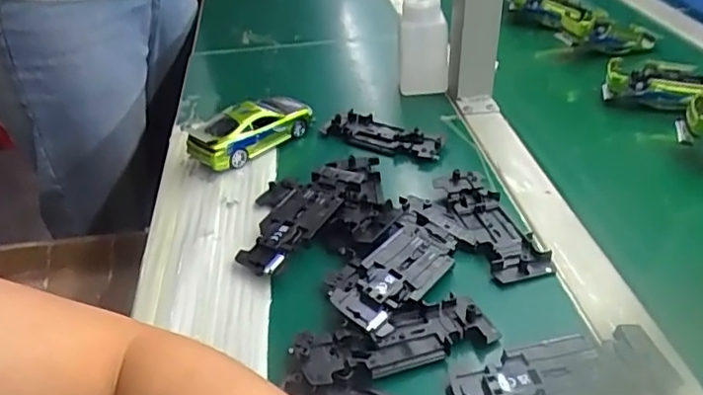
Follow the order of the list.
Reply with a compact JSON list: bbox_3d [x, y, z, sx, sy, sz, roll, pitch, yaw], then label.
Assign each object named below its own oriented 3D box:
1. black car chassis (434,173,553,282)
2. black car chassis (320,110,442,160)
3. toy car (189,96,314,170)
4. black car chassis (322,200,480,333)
[{"bbox_3d":[0.106,0.017,0.468,0.046,0.014,0.125,-14,37,-14],"label":"black car chassis"},{"bbox_3d":[0.032,-0.062,0.590,0.126,0.016,0.039,22,43,32],"label":"black car chassis"},{"bbox_3d":[-0.102,-0.070,0.587,0.120,0.045,0.056,-30,43,-31],"label":"toy car"},{"bbox_3d":[0.034,0.044,0.433,0.064,0.017,0.132,22,43,32],"label":"black car chassis"}]

